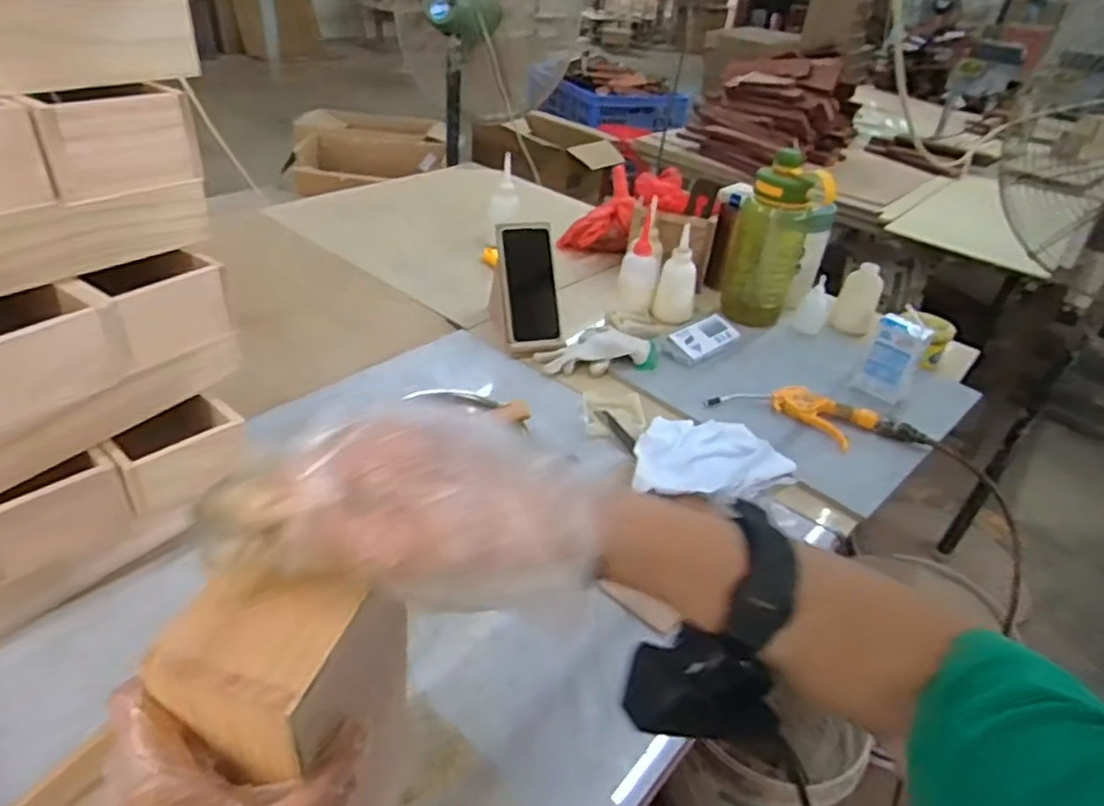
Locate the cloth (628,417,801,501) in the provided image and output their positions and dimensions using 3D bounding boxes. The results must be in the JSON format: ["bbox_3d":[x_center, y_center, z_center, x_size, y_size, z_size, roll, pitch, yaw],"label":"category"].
[{"bbox_3d":[0.180,0.060,0.802,0.190,0.025,0.145,-4,37,-15],"label":"cloth"}]

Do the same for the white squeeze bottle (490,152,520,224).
[{"bbox_3d":[-0.086,-0.389,1.258,0.057,0.109,0.055,-13,40,-26],"label":"white squeeze bottle"}]

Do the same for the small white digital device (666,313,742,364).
[{"bbox_3d":[0.232,-0.102,1.028,0.129,0.028,0.054,-25,46,-36],"label":"small white digital device"}]

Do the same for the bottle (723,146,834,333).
[{"bbox_3d":[0.343,-0.247,1.071,0.115,0.249,0.122,13,36,9],"label":"bottle"}]

